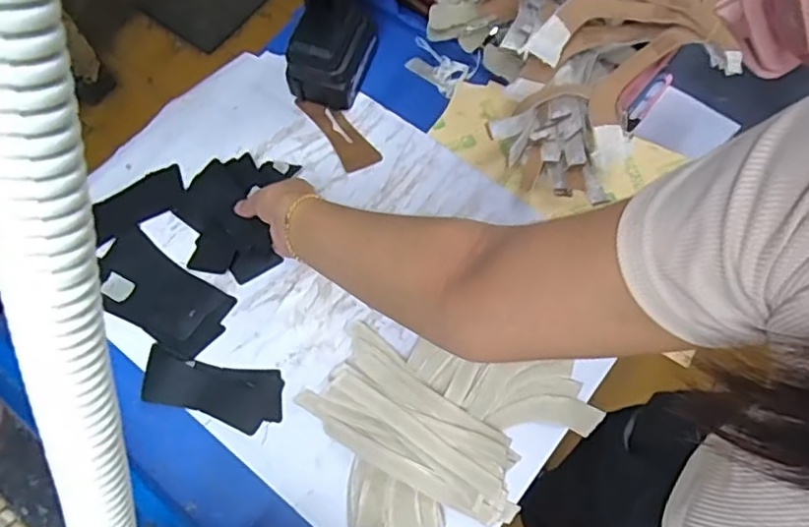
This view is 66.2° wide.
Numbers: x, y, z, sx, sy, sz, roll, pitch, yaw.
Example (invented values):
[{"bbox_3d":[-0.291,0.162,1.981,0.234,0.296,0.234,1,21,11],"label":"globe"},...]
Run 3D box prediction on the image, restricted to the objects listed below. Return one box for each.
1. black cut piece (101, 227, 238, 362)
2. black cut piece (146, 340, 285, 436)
[{"bbox_3d":[-0.256,0.032,0.648,0.153,0.006,0.079,34,73,11],"label":"black cut piece"},{"bbox_3d":[-0.189,0.125,0.613,0.138,0.008,0.061,10,71,5],"label":"black cut piece"}]

